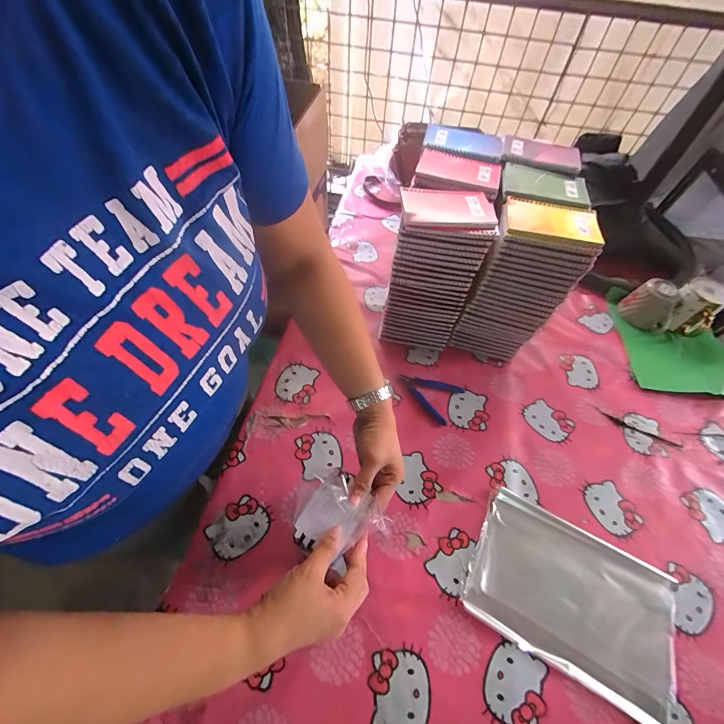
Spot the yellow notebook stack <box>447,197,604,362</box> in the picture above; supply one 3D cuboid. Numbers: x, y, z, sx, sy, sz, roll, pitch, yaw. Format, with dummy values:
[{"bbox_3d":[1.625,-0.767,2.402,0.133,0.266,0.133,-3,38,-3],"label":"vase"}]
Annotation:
[{"bbox_3d":[0.263,-0.127,0.603,0.139,0.279,0.099,14,57,6],"label":"yellow notebook stack"}]

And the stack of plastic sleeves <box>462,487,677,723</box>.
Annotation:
[{"bbox_3d":[0.291,0.321,0.478,0.261,0.006,0.180,27,59,13],"label":"stack of plastic sleeves"}]

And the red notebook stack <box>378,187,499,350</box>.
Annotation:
[{"bbox_3d":[0.118,-0.151,0.608,0.140,0.283,0.105,6,56,0],"label":"red notebook stack"}]

